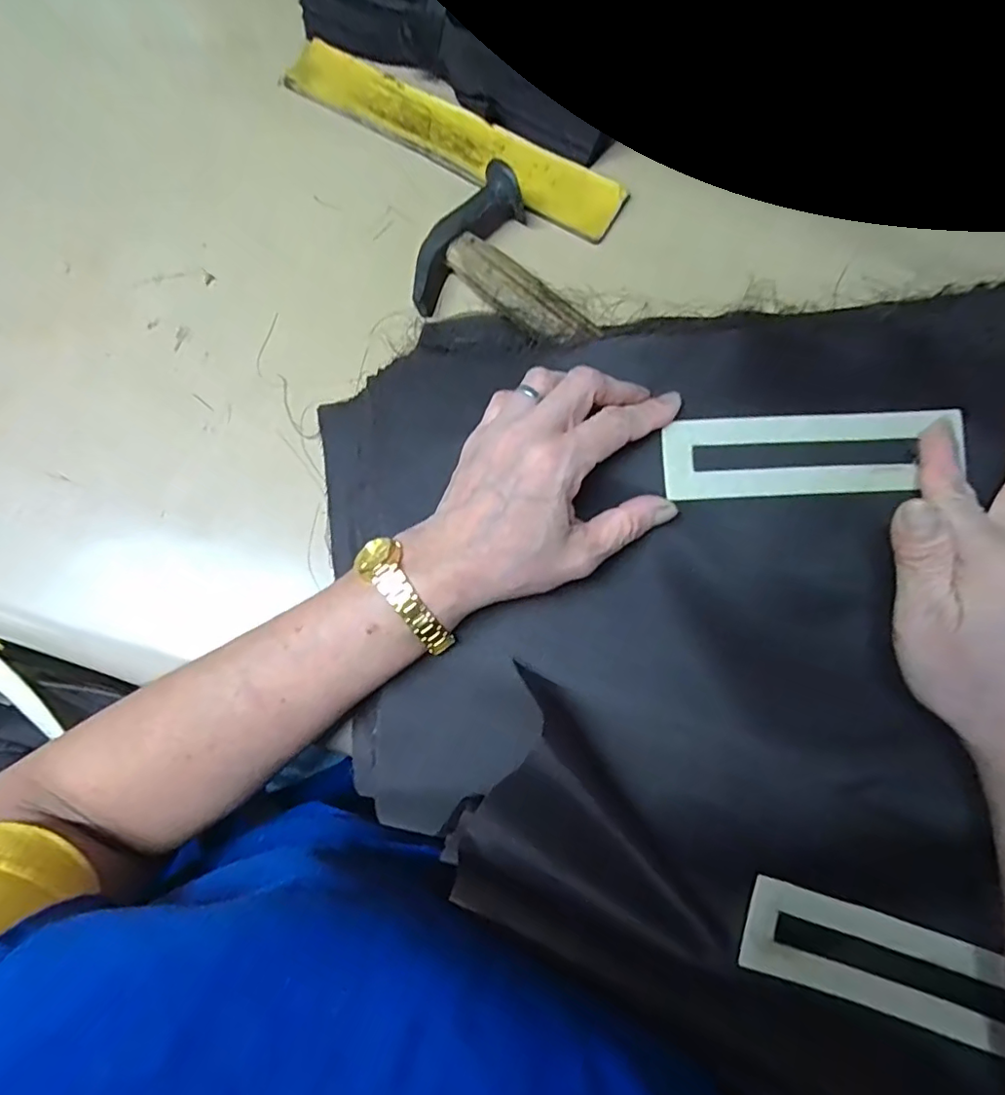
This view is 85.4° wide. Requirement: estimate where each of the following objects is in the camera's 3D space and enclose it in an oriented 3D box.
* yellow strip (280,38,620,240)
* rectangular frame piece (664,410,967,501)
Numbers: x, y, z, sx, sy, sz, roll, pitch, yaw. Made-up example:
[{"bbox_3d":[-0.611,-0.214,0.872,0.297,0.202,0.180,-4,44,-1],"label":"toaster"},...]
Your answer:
[{"bbox_3d":[-0.038,-0.302,0.398,0.270,0.006,0.053,32,78,7],"label":"yellow strip"},{"bbox_3d":[0.160,-0.049,0.285,0.148,0.007,0.042,-2,85,1],"label":"rectangular frame piece"}]

